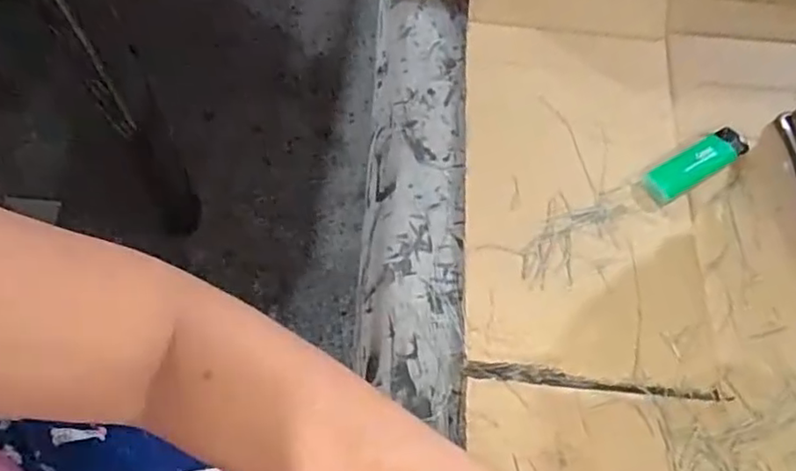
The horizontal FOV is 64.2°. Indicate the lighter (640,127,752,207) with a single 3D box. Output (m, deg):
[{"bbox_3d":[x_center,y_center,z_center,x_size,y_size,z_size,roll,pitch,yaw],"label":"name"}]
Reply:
[{"bbox_3d":[0.202,-0.049,0.424,0.086,0.010,0.023,-27,64,-17],"label":"lighter"}]

